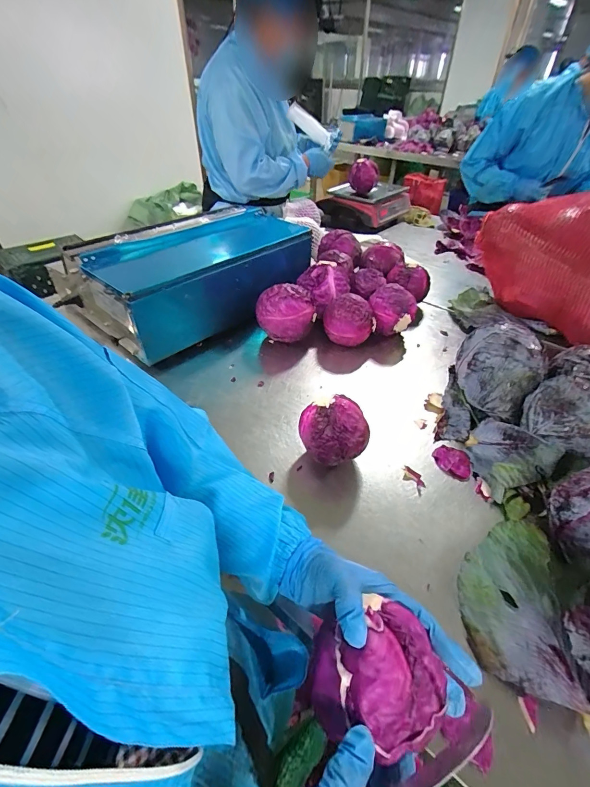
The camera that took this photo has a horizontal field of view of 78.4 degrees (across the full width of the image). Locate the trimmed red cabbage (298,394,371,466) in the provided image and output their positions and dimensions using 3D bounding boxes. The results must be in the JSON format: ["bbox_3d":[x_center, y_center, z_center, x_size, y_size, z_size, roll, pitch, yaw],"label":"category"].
[{"bbox_3d":[0.059,0.064,0.540,0.093,0.098,0.079,-13,44,-15],"label":"trimmed red cabbage"}]

